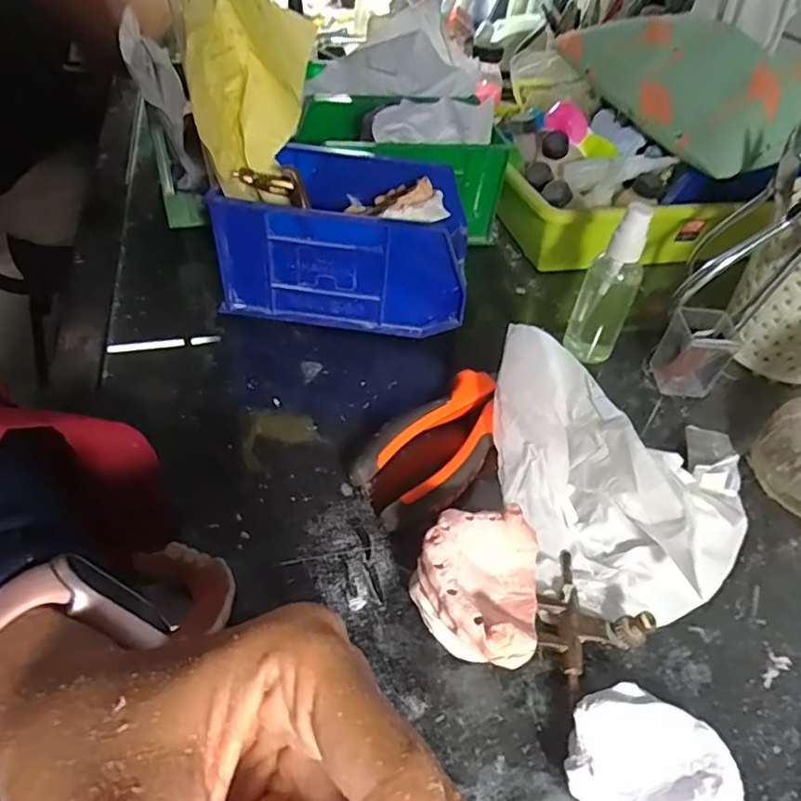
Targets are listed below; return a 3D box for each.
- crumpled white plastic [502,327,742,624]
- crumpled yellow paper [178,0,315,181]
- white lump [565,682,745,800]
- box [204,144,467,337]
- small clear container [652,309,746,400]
[{"bbox_3d":[0.122,0.035,0.317,0.134,0.063,0.139,-2,45,-9],"label":"crumpled white plastic"},{"bbox_3d":[-0.096,-0.211,0.383,0.069,0.128,0.144,0,45,-7],"label":"crumpled yellow paper"},{"bbox_3d":[0.094,0.144,0.234,0.060,0.021,0.055,-11,48,-17],"label":"white lump"},{"bbox_3d":[-0.035,-0.116,0.432,0.163,0.091,0.102,8,45,1],"label":"box"},{"bbox_3d":[0.197,-0.031,0.403,0.035,0.051,0.035,2,45,-5],"label":"small clear container"}]

